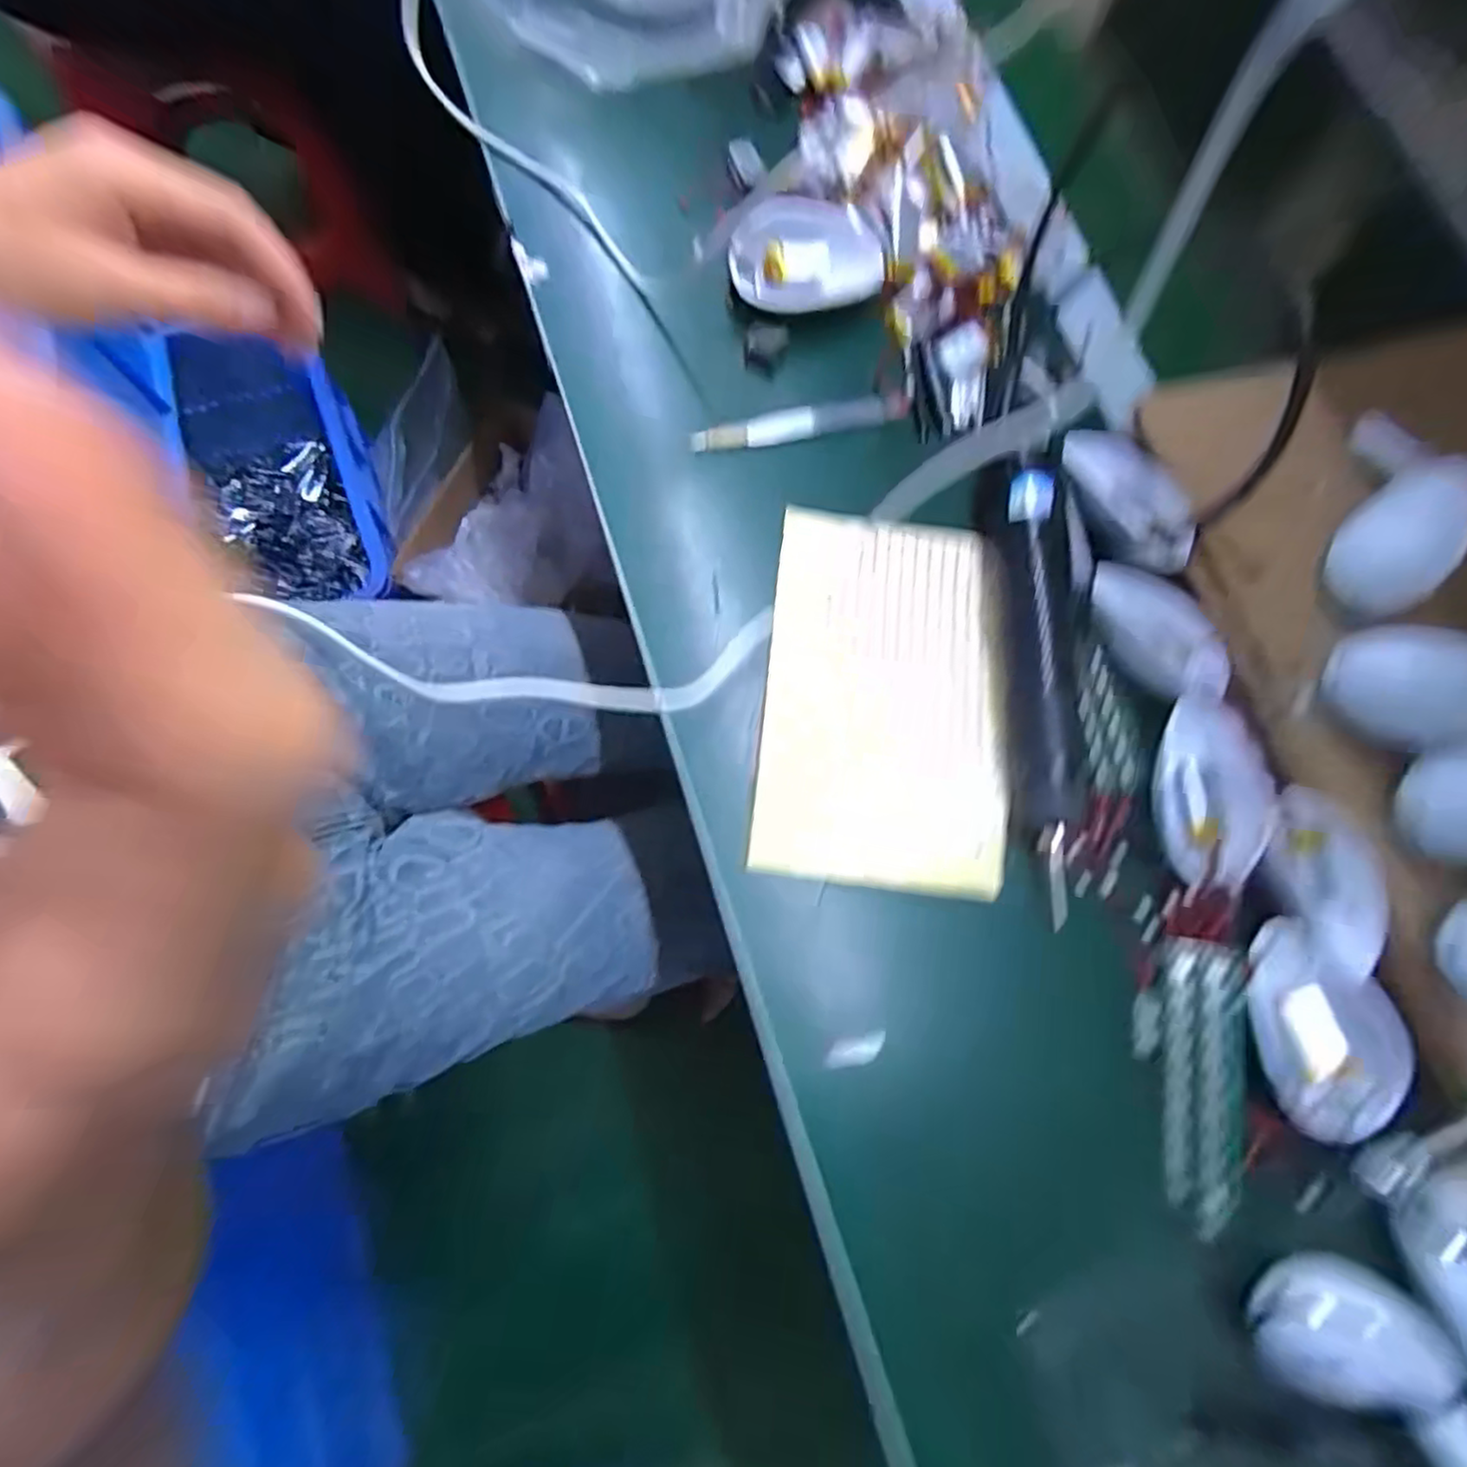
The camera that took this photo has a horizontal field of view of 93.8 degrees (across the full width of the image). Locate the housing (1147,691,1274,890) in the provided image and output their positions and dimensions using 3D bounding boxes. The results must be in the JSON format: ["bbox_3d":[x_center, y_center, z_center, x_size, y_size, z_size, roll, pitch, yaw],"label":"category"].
[{"bbox_3d":[0.231,0.028,0.331,0.046,0.017,0.090,12,75,-4],"label":"housing"}]

